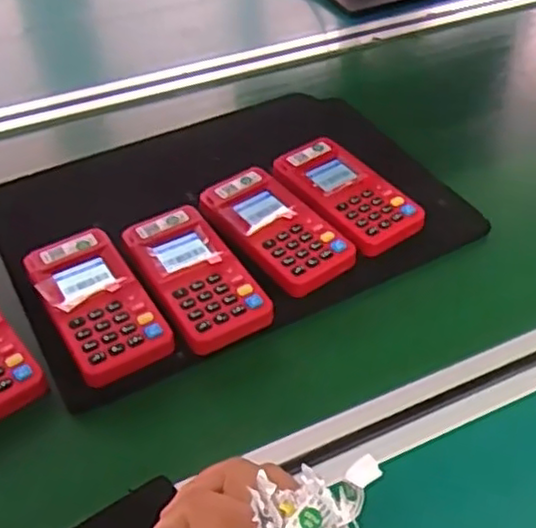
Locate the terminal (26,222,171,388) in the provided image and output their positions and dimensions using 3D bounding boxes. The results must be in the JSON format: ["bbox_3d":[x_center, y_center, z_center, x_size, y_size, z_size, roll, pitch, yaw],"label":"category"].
[{"bbox_3d":[-0.117,0.027,0.471,0.059,0.028,0.119,-25,49,-23],"label":"terminal"}]

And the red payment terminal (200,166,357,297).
[{"bbox_3d":[0.003,-0.024,0.527,0.067,0.027,0.118,-29,51,-26],"label":"red payment terminal"}]

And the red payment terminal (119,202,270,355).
[{"bbox_3d":[-0.054,0.007,0.493,0.059,0.026,0.124,-24,48,-22],"label":"red payment terminal"}]

